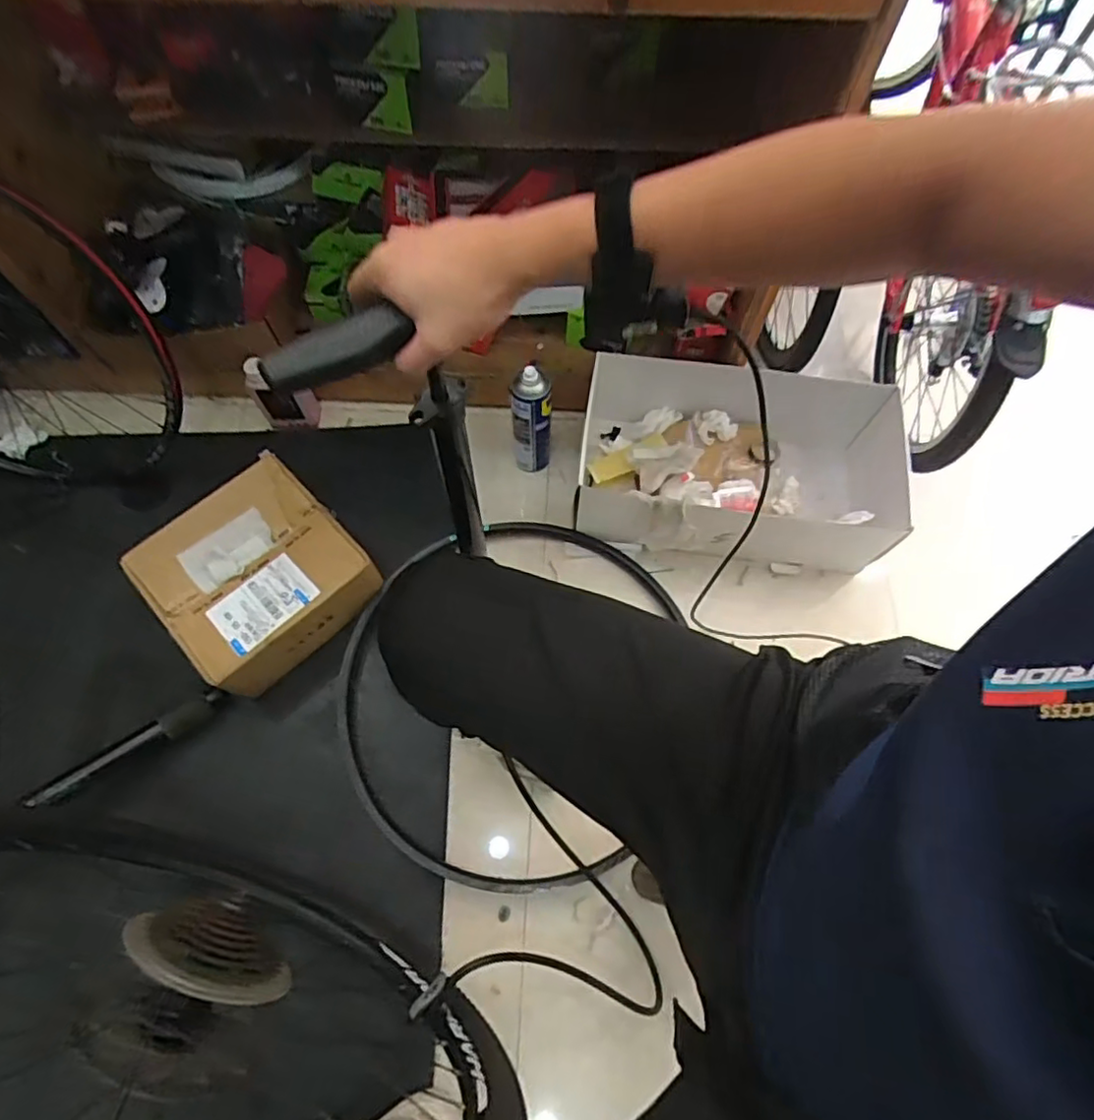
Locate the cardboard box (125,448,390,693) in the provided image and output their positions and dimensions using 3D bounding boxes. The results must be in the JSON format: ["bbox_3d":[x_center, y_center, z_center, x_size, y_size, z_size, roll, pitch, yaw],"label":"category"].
[{"bbox_3d":[-0.441,0.022,0.942,0.276,0.101,0.266,-42,73,-17],"label":"cardboard box"}]

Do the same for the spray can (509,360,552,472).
[{"bbox_3d":[-0.026,-0.237,1.017,0.063,0.223,0.069,0,66,0],"label":"spray can"}]

